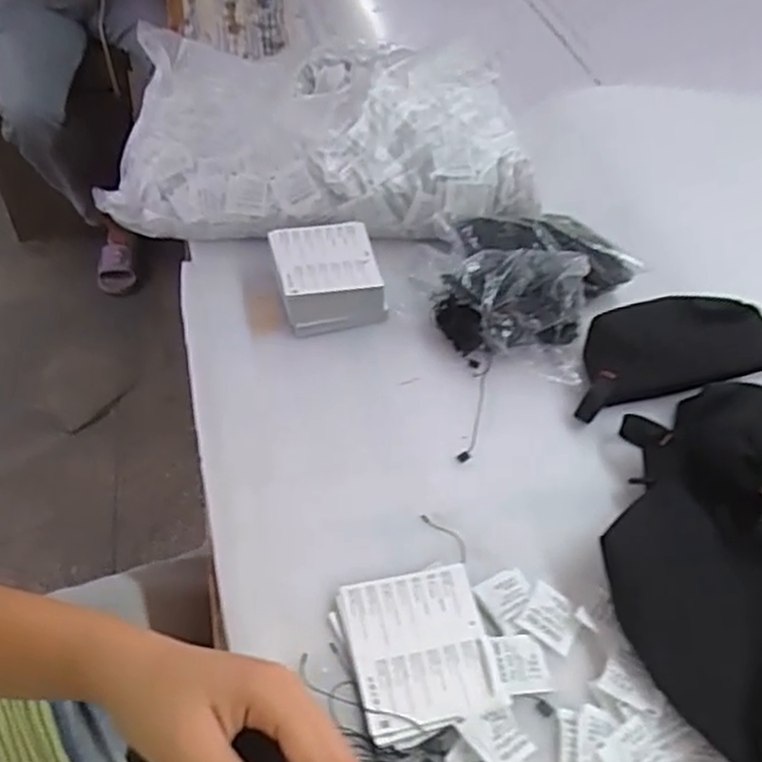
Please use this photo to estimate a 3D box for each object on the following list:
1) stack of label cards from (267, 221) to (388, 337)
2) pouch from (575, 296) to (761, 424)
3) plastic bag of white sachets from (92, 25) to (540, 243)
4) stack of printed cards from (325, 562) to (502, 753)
[{"bbox_3d":[-0.052,-0.100,0.702,0.095,0.051,0.106,-10,50,-12],"label":"stack of label cards"},{"bbox_3d":[0.262,-0.031,0.670,0.221,0.037,0.097,-16,51,-16],"label":"pouch"},{"bbox_3d":[-0.064,-0.269,0.826,0.442,0.115,0.309,4,48,0],"label":"plastic bag of white sachets"},{"bbox_3d":[0.026,0.176,0.485,0.095,0.008,0.105,-14,51,-15],"label":"stack of printed cards"}]

